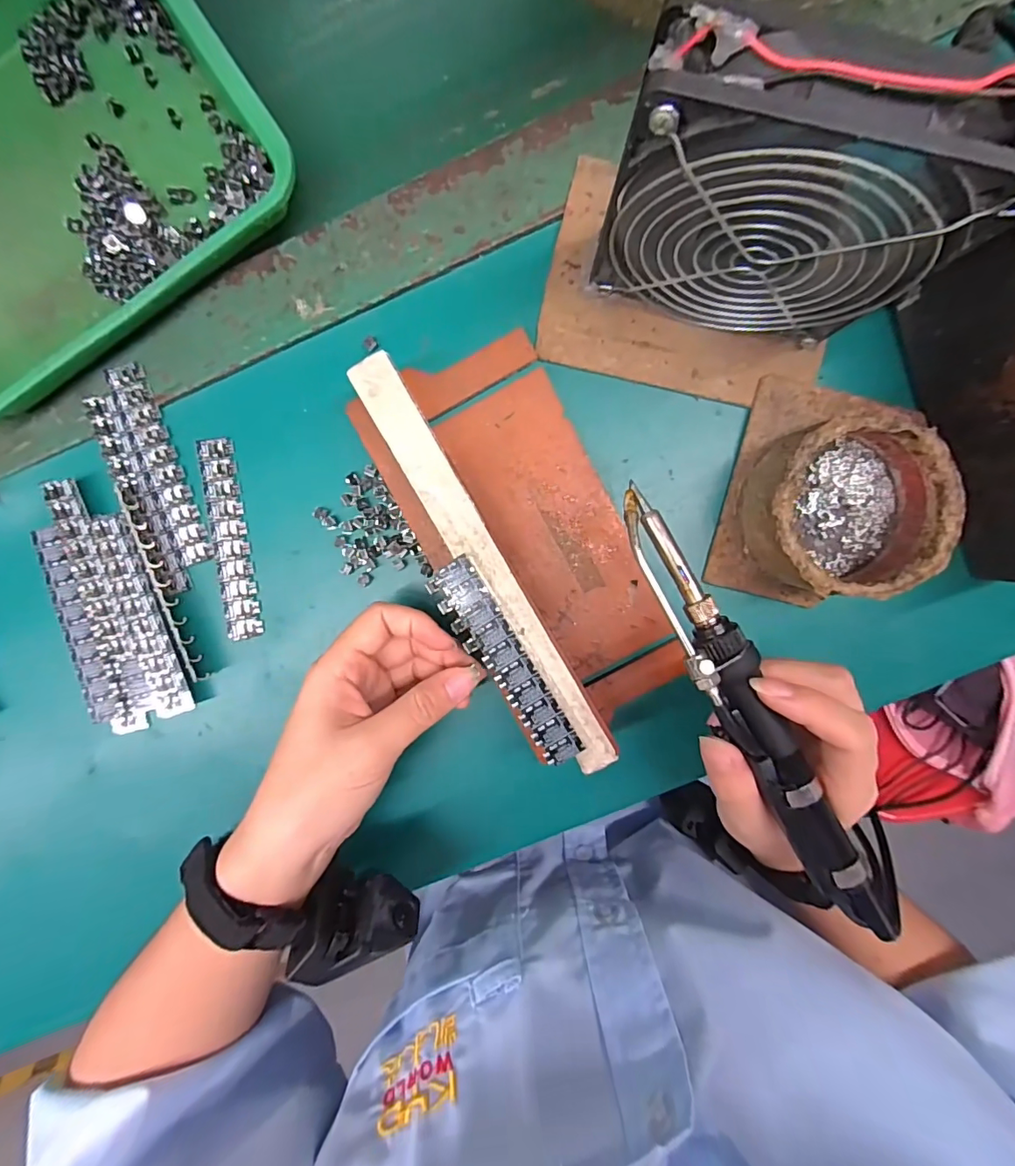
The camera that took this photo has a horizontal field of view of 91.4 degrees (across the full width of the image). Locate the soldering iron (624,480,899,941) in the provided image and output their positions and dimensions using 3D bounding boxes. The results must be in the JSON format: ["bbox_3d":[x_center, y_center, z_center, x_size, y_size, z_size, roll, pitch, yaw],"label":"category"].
[{"bbox_3d":[0.100,0.054,0.201,0.025,0.018,0.204,-29,90,4],"label":"soldering iron"}]

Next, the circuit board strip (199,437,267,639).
[{"bbox_3d":[-0.152,-0.023,0.271,0.020,0.004,0.108,-7,95,3],"label":"circuit board strip"}]

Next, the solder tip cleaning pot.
[{"bbox_3d":[0.162,-0.036,0.241,0.084,0.044,0.078,0,95,2],"label":"solder tip cleaning pot"}]

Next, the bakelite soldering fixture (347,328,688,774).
[{"bbox_3d":[0.011,-0.018,0.247,0.098,0.041,0.214,-27,94,4],"label":"bakelite soldering fixture"}]

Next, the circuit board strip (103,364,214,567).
[{"bbox_3d":[-0.187,-0.062,0.266,0.020,0.005,0.107,-18,95,3],"label":"circuit board strip"}]

